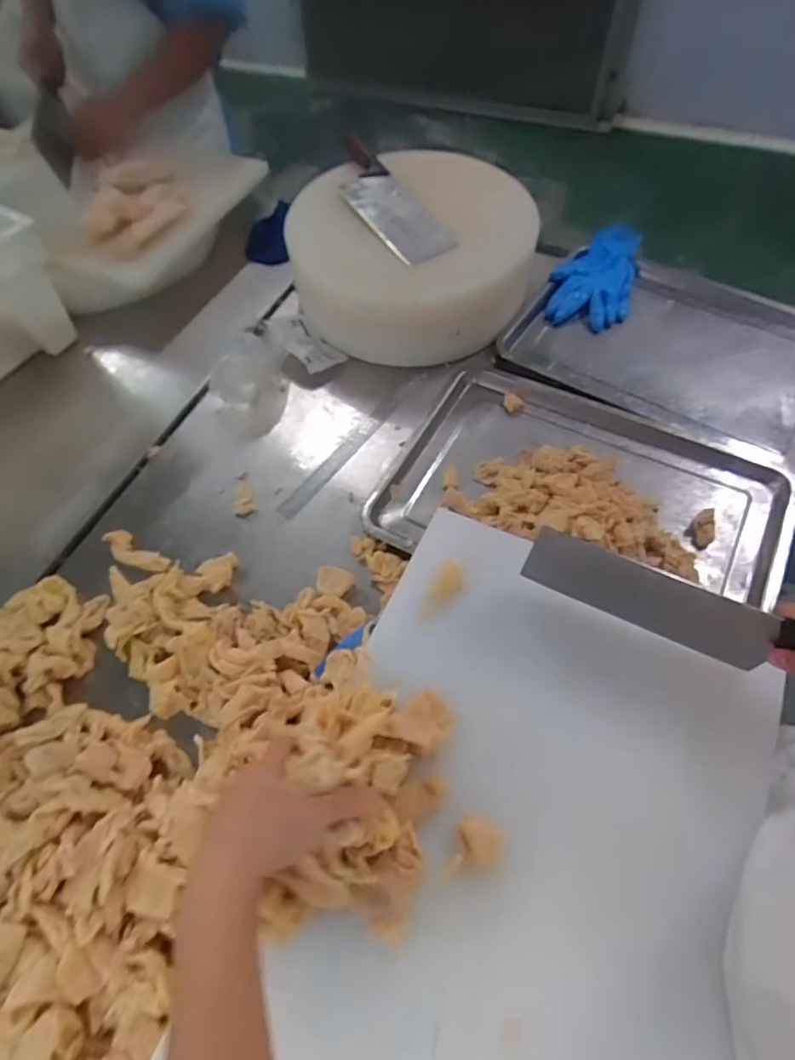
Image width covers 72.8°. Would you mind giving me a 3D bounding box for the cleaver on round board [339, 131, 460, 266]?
[{"bbox_3d":[-0.031,-0.563,0.911,0.106,0.039,0.345,-24,66,-18],"label":"cleaver on round board"}]

